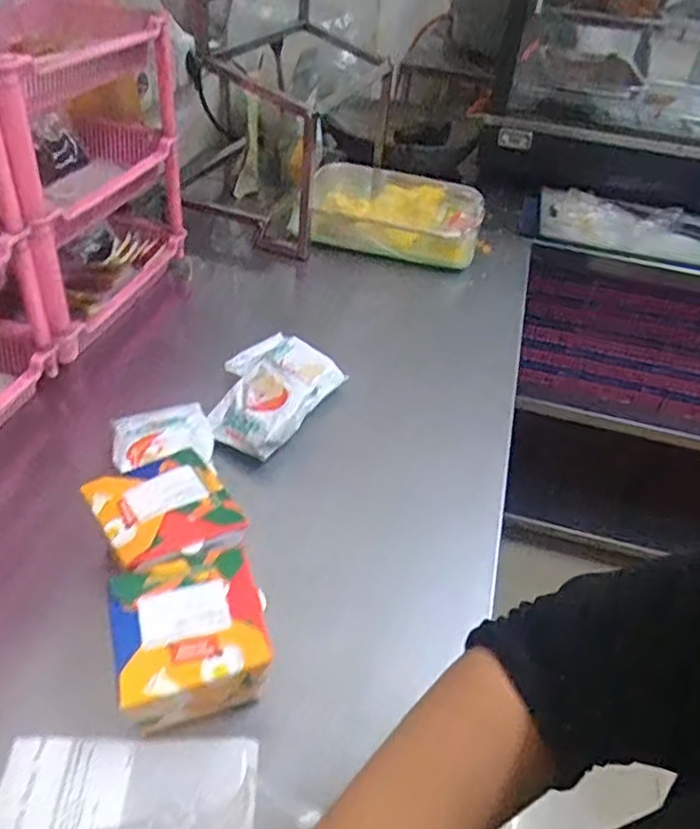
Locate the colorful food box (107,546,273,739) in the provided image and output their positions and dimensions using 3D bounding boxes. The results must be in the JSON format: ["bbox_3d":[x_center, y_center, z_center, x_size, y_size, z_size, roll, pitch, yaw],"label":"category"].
[{"bbox_3d":[-0.117,0.165,0.482,0.101,0.076,0.111,-9,42,-17],"label":"colorful food box"}]

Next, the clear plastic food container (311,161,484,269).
[{"bbox_3d":[0.077,-0.334,1.085,0.274,0.094,0.201,14,41,9],"label":"clear plastic food container"}]

